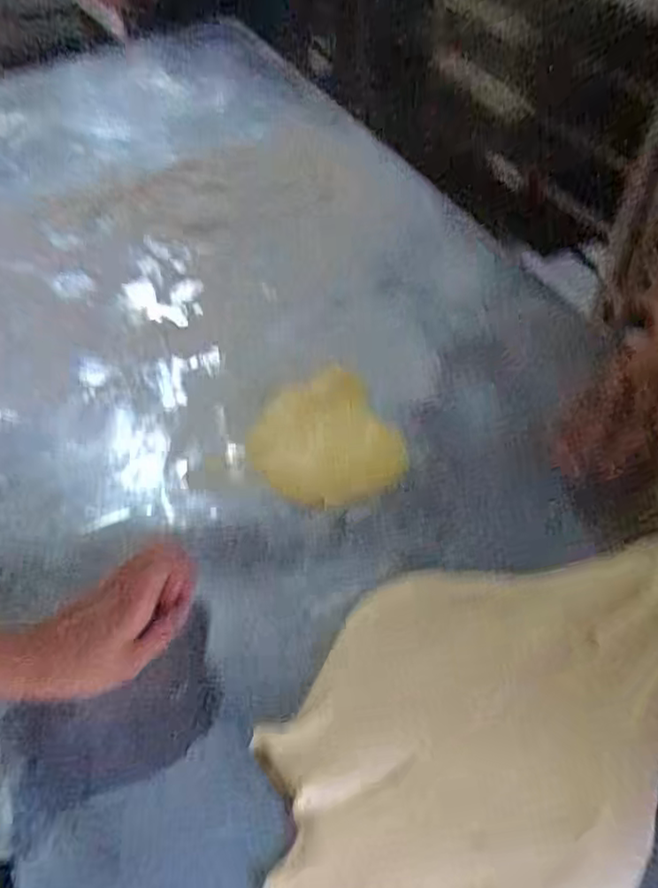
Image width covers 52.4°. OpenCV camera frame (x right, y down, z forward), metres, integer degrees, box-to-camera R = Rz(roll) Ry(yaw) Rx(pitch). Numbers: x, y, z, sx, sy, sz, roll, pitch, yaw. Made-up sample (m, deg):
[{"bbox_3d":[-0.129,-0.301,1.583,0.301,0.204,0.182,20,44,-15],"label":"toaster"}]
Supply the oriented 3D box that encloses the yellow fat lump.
[{"bbox_3d":[-0.007,-0.007,0.590,0.126,0.019,0.139,-22,51,-13],"label":"yellow fat lump"}]

